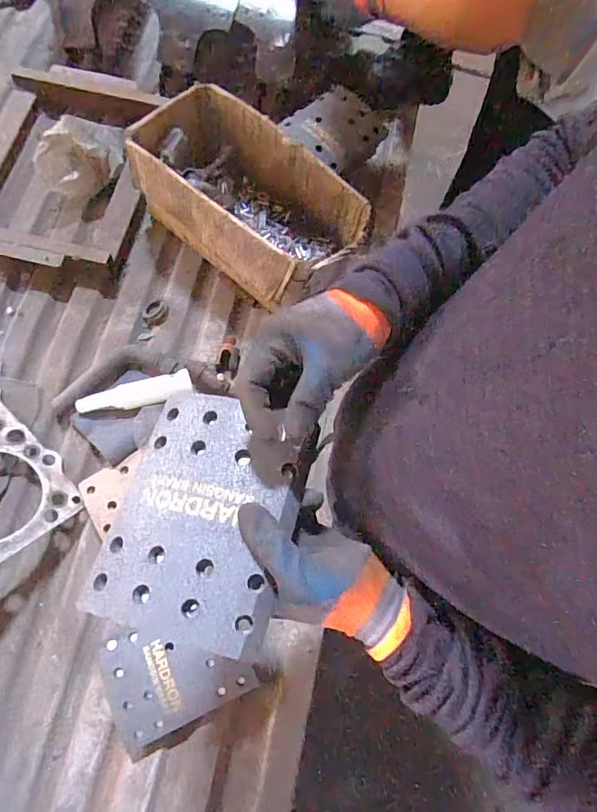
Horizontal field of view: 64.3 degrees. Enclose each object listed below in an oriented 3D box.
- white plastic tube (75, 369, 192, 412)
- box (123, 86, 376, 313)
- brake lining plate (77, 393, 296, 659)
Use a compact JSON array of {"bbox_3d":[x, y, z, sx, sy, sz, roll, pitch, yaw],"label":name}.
[{"bbox_3d":[-0.279,-0.017,0.816,0.191,0.037,0.044,-15,75,-6],"label":"white plastic tube"},{"bbox_3d":[-0.077,-0.357,0.842,0.403,0.166,0.243,44,77,10],"label":"box"},{"bbox_3d":[-0.080,0.084,0.395,0.147,0.017,0.193,9,65,14],"label":"brake lining plate"}]

